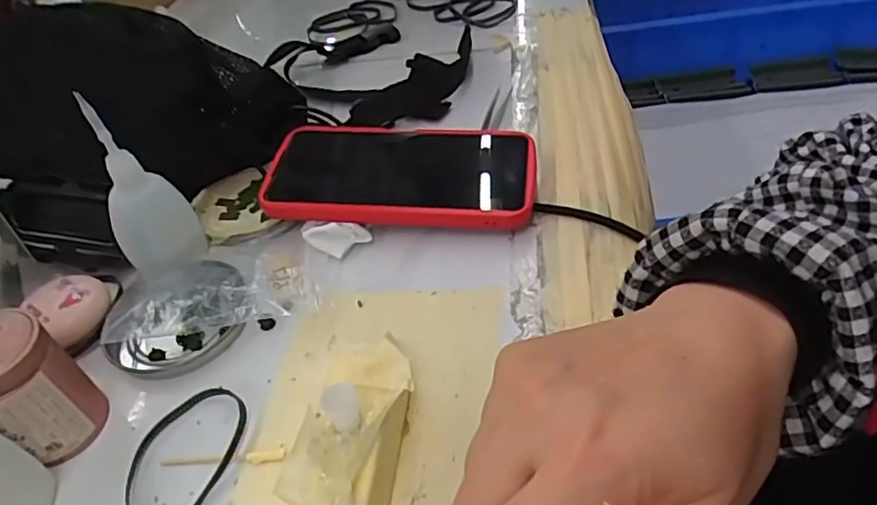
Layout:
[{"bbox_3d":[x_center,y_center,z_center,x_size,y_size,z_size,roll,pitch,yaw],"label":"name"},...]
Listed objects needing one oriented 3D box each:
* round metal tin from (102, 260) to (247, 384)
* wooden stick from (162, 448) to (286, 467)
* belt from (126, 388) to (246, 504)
[{"bbox_3d":[-0.144,0.030,0.340,0.073,0.019,0.072,-4,44,4],"label":"round metal tin"},{"bbox_3d":[-0.099,0.094,0.279,0.059,0.004,0.007,-5,44,3],"label":"wooden stick"},{"bbox_3d":[-0.119,0.093,0.284,0.049,0.005,0.071,13,47,20],"label":"belt"}]

